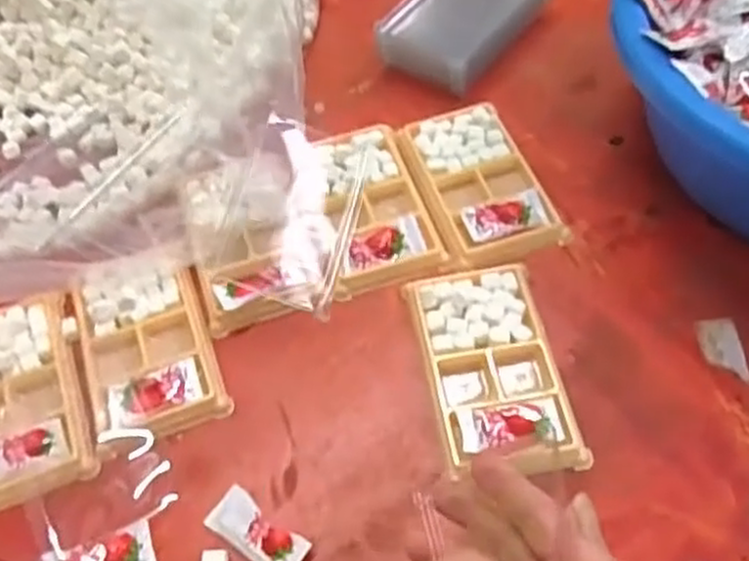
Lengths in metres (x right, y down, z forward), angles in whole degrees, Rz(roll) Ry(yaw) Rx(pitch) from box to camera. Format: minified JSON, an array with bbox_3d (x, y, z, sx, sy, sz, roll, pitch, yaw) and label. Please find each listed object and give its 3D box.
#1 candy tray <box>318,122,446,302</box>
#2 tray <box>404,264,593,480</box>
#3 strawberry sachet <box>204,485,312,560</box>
[{"bbox_3d":[-0.005,-0.053,0.531,0.072,0.020,0.128,-16,56,-6],"label":"candy tray"},{"bbox_3d":[0.069,0.047,0.447,0.074,0.016,0.134,-9,56,-1],"label":"tray"},{"bbox_3d":[-0.063,0.135,0.406,0.058,0.011,0.025,31,64,23],"label":"strawberry sachet"}]

